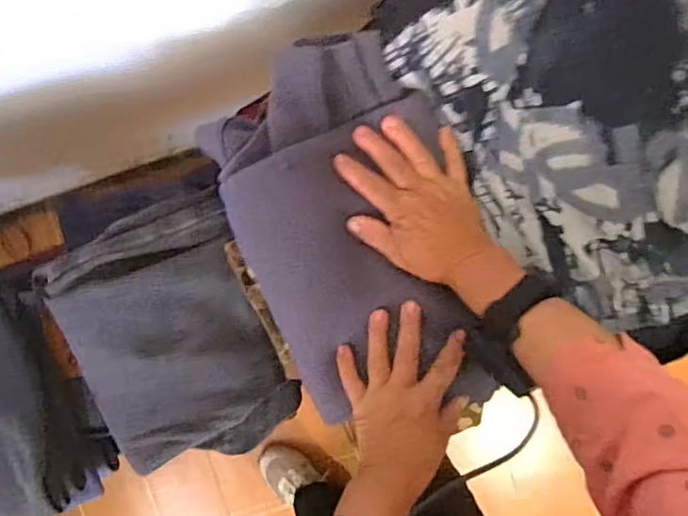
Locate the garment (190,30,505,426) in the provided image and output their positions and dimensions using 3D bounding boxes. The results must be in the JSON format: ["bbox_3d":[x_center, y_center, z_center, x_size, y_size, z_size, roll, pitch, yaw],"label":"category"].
[{"bbox_3d":[0.011,-0.019,0.527,0.204,0.033,0.344,-20,92,1],"label":"garment"}]

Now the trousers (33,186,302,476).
[{"bbox_3d":[-0.173,0.085,0.575,0.192,0.058,0.266,-20,92,1],"label":"trousers"}]

